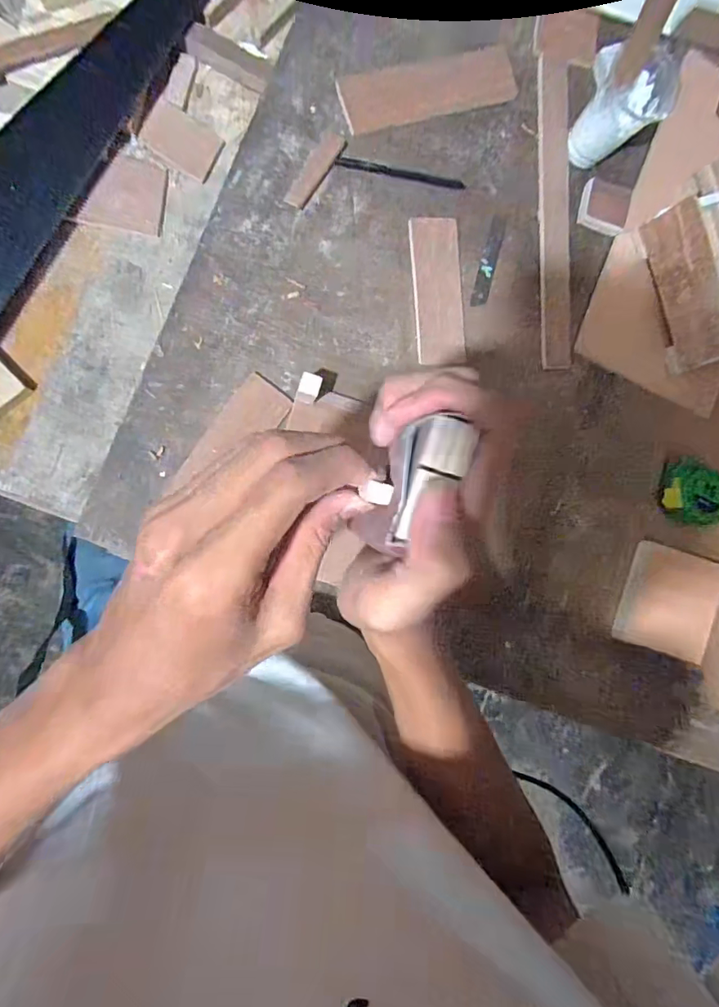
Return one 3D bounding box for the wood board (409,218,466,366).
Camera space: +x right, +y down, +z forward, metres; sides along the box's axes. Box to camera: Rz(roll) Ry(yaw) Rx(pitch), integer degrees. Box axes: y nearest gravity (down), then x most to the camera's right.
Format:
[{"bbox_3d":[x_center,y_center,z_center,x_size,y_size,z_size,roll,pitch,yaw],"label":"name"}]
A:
[{"bbox_3d":[0.083,-0.216,0.516,0.053,0.012,0.141,-7,95,-13],"label":"wood board"}]

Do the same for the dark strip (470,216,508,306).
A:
[{"bbox_3d":[0.138,-0.258,0.531,0.018,0.004,0.101,16,89,-11],"label":"dark strip"}]

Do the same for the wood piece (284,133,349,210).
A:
[{"bbox_3d":[-0.043,-0.325,0.488,0.022,0.004,0.084,33,86,-10],"label":"wood piece"}]

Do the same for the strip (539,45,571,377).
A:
[{"bbox_3d":[0.211,-0.311,0.539,0.034,0.004,0.325,-1,92,-11],"label":"strip"}]

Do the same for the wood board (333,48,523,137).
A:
[{"bbox_3d":[0.070,-0.418,0.505,0.183,0.010,0.052,-20,95,-9],"label":"wood board"}]

